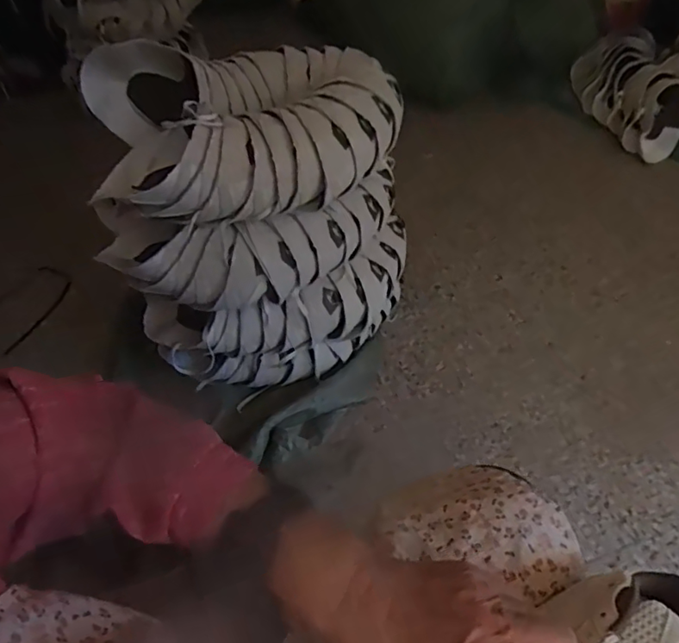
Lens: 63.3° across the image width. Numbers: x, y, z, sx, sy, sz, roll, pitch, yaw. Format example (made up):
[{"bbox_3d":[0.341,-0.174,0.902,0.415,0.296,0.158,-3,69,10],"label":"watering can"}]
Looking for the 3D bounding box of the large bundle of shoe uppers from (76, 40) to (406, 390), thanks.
[{"bbox_3d":[-0.137,-0.168,0.914,0.453,0.444,0.346,-20,51,-10],"label":"large bundle of shoe uppers"}]

